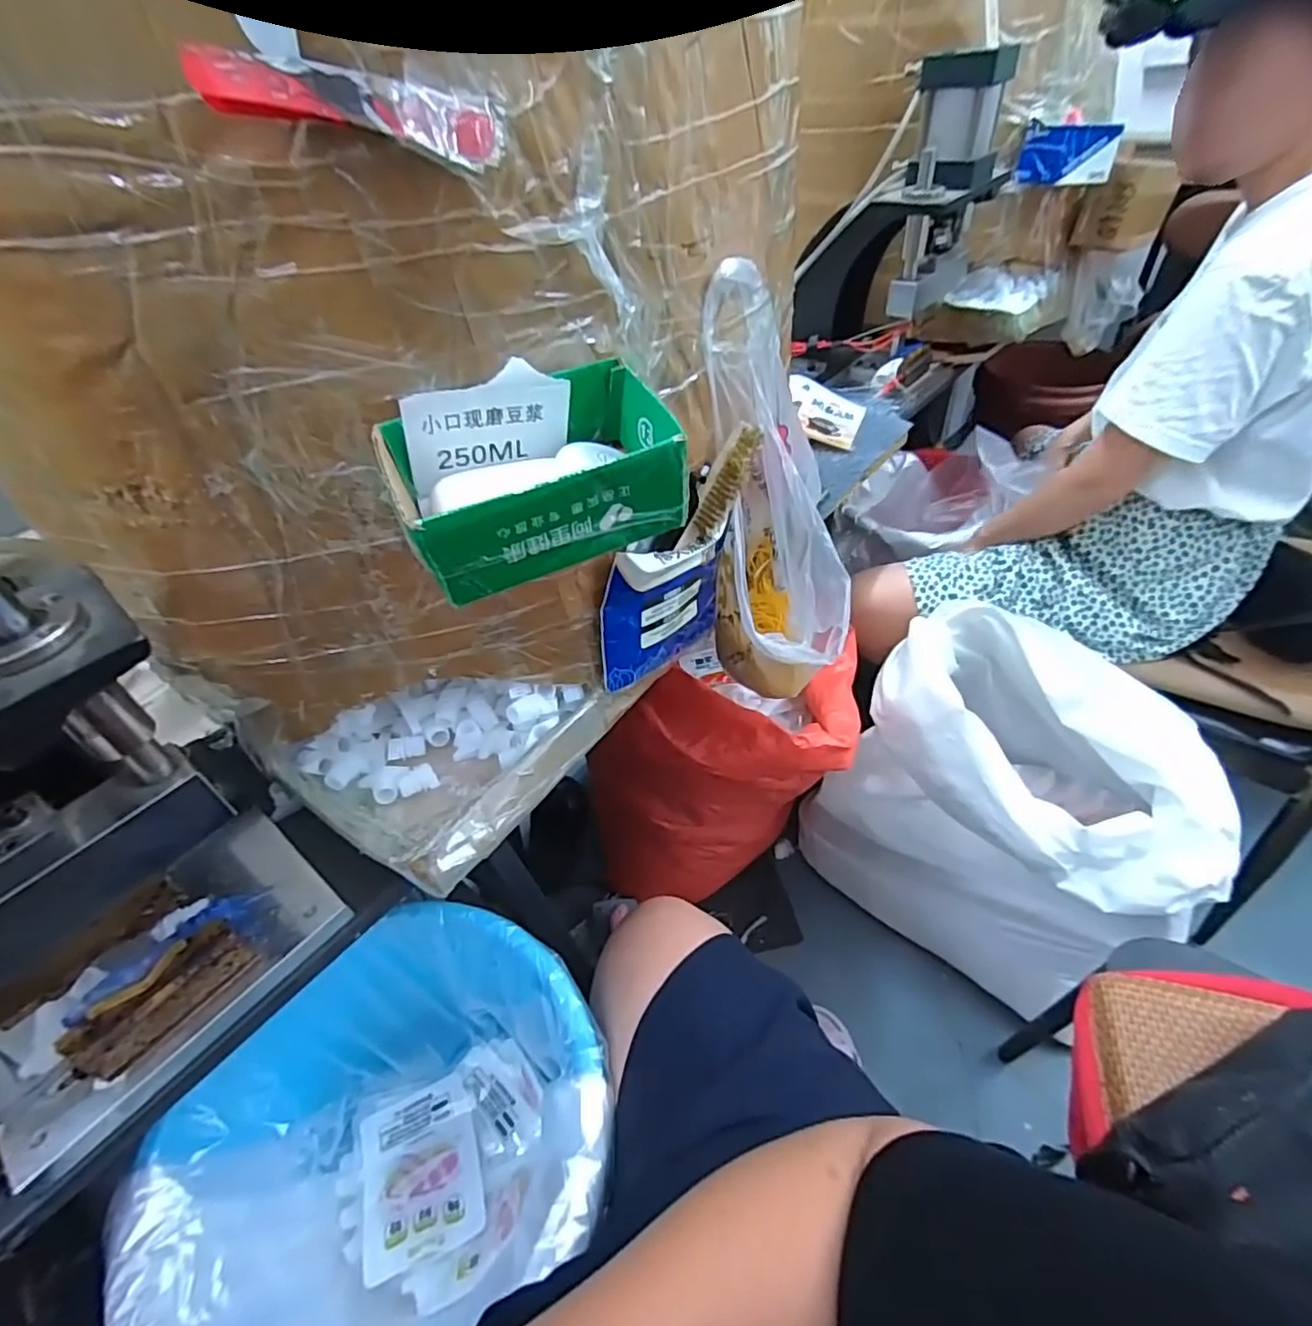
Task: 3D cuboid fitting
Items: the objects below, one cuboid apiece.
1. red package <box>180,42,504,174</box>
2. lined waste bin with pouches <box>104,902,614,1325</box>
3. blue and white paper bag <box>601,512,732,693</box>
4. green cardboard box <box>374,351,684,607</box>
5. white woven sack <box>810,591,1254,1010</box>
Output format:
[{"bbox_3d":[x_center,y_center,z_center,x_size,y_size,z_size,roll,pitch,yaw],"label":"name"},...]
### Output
[{"bbox_3d":[-0.122,-0.231,0.268,0.119,0.024,0.016,-11,42,-27],"label":"red package"},{"bbox_3d":[-0.222,0.444,0.592,0.357,0.233,0.292,-26,47,-19],"label":"lined waste bin with pouches"},{"bbox_3d":[0.014,-0.052,0.555,0.147,0.146,0.028,-37,51,-27],"label":"blue and white paper bag"},{"bbox_3d":[-0.065,-0.104,0.360,0.152,0.074,0.086,-21,46,-14],"label":"green cardboard box"},{"bbox_3d":[0.503,0.218,0.946,0.279,0.475,0.465,-37,51,-27],"label":"white woven sack"}]

